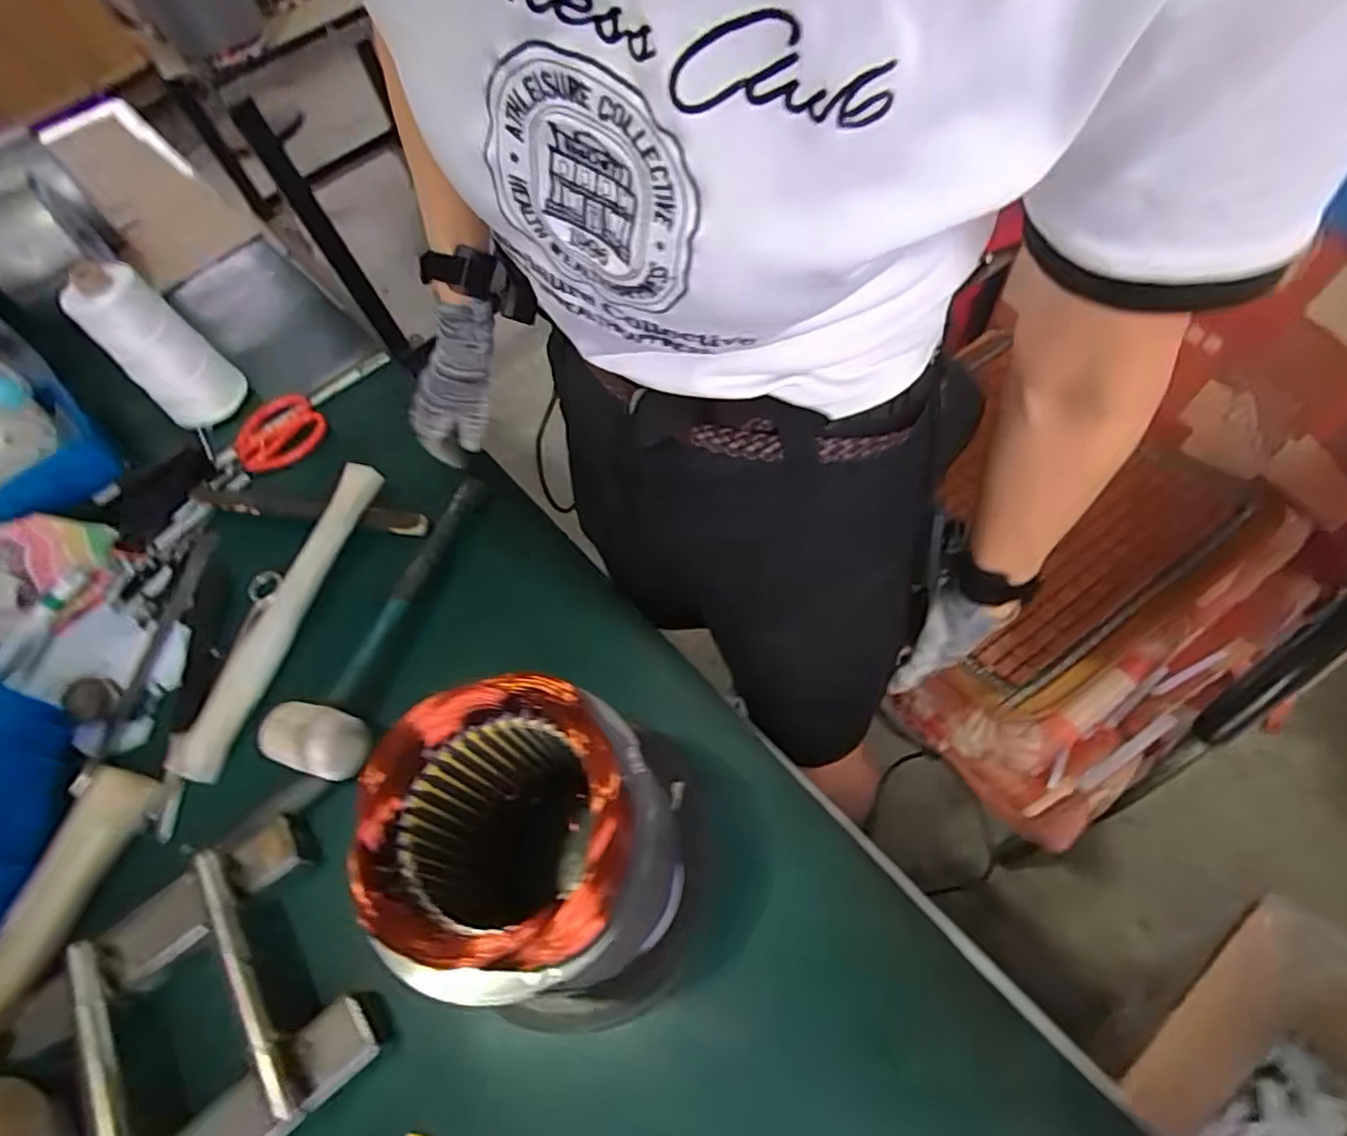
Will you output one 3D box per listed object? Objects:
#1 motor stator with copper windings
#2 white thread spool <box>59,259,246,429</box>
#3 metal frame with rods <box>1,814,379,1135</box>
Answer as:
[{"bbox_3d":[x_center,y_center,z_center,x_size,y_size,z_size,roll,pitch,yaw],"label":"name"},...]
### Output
[{"bbox_3d":[-0.080,0.157,0.369,0.141,0.147,0.139,-5,58,8],"label":"motor stator with copper windings"},{"bbox_3d":[-0.571,-0.248,0.713,0.089,0.160,0.085,-5,58,8],"label":"white thread spool"},{"bbox_3d":[-0.322,0.301,0.415,0.214,0.052,0.186,-37,59,-12],"label":"metal frame with rods"}]

